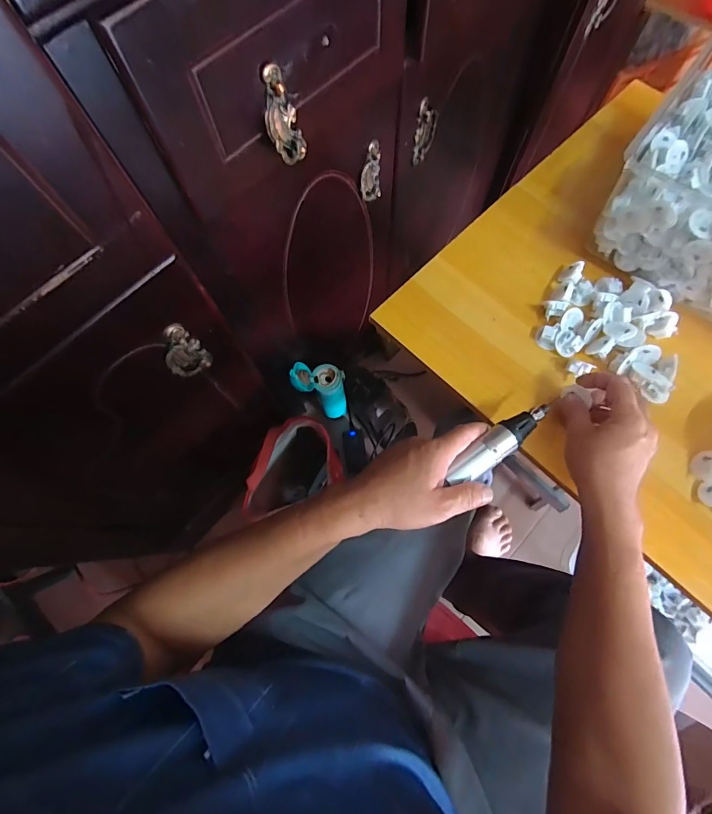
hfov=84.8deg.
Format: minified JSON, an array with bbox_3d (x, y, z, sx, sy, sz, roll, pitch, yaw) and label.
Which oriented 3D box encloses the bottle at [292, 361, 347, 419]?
[{"bbox_3d":[-0.073,-0.036,0.874,0.099,0.234,0.070,4,73,3],"label":"bottle"}]

